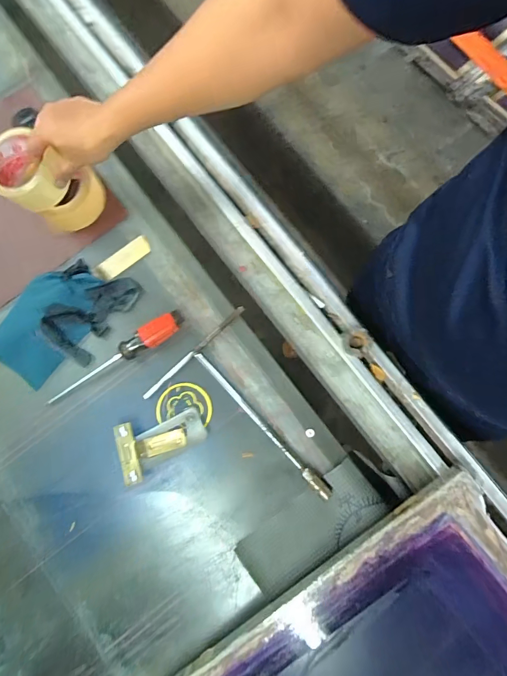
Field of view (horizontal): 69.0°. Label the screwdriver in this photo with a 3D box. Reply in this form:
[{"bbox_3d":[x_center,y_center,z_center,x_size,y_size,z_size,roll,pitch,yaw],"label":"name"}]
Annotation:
[{"bbox_3d":[-0.203,0.027,0.543,0.224,0.033,0.034,-32,82,-3],"label":"screwdriver"}]

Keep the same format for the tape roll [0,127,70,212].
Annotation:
[{"bbox_3d":[-0.325,-0.232,0.514,0.085,0.059,0.091,-32,80,-7],"label":"tape roll"}]

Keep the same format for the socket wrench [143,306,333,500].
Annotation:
[{"bbox_3d":[0.008,0.118,0.530,0.184,0.023,0.284,-44,83,-5],"label":"socket wrench"}]

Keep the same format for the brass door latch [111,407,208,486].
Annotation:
[{"bbox_3d":[-0.129,0.147,0.524,0.122,0.022,0.078,-18,81,-1],"label":"brass door latch"}]

